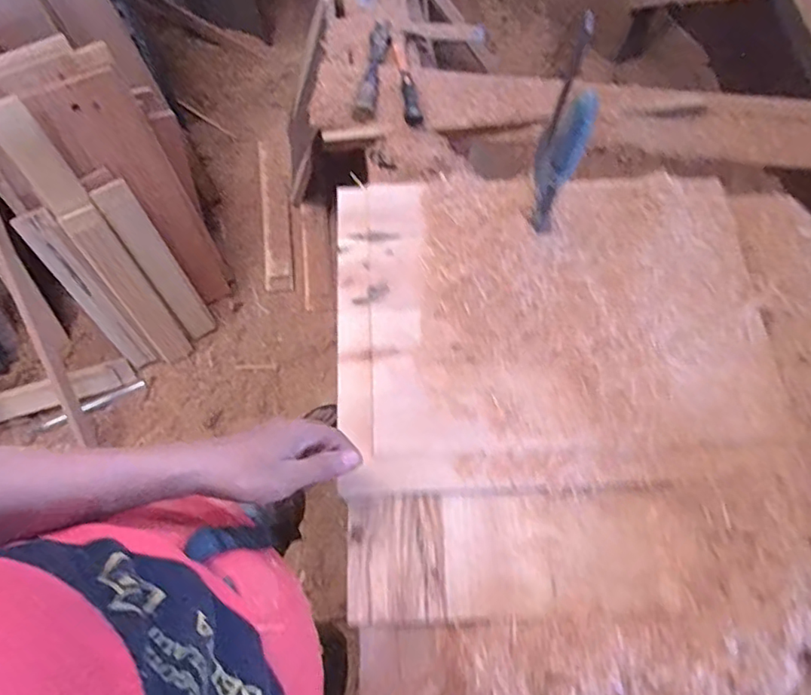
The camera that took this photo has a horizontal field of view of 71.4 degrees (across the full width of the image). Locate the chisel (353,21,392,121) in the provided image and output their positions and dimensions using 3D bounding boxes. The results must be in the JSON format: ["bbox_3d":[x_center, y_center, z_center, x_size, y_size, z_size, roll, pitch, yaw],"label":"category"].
[{"bbox_3d":[-0.057,-0.512,1.033,0.040,0.031,0.259,7,69,1],"label":"chisel"}]

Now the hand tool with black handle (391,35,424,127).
[{"bbox_3d":[-0.002,-0.478,1.004,0.026,0.018,0.247,-6,55,-4],"label":"hand tool with black handle"}]

